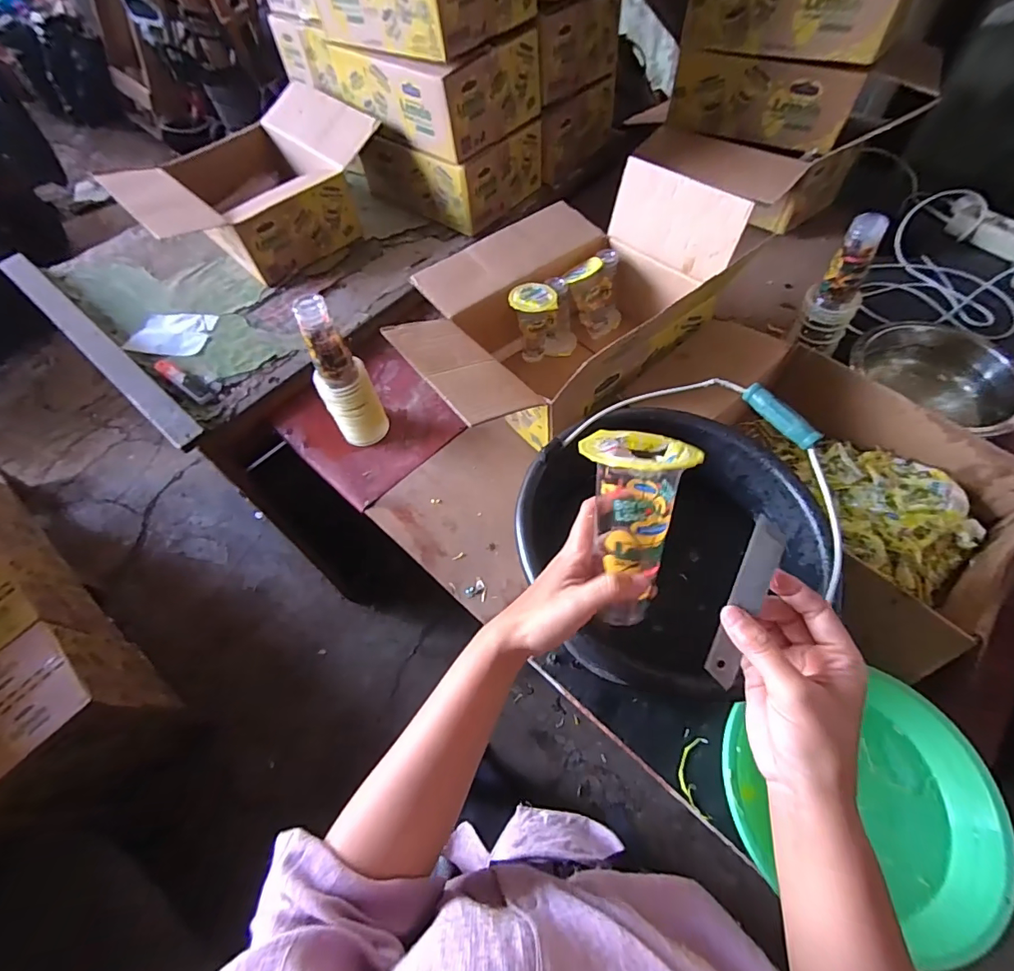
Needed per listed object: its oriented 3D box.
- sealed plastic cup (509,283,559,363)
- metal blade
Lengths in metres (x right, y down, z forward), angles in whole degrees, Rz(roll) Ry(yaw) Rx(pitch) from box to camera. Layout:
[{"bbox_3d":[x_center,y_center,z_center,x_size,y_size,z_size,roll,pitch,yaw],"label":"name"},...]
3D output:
[{"bbox_3d":[0.045,-0.270,0.787,0.075,0.114,0.069,-1,59,2],"label":"sealed plastic cup"},{"bbox_3d":[0.139,0.070,0.276,0.018,0.006,0.101,18,104,17],"label":"metal blade"}]

